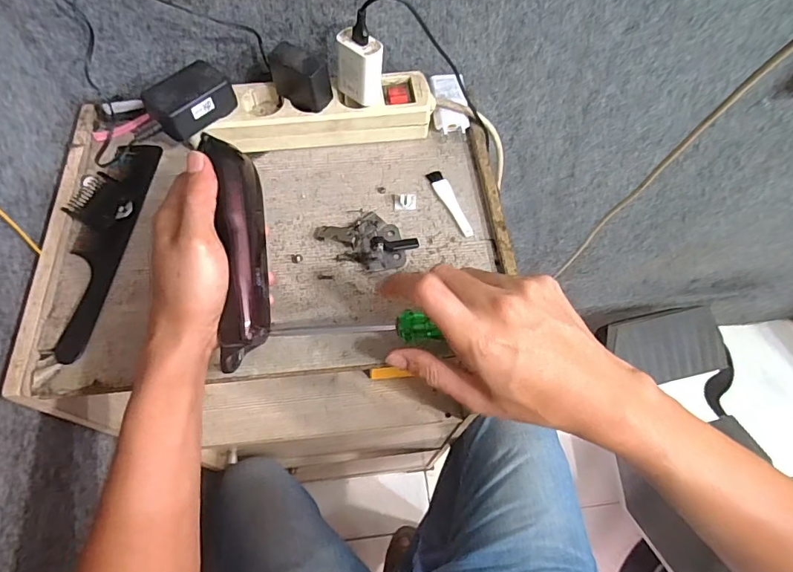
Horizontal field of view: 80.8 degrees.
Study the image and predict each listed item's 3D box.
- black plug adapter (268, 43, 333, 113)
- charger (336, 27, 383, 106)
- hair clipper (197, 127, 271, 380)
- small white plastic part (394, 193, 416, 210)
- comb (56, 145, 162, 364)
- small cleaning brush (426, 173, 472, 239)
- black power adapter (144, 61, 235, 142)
[{"bbox_3d":[-0.087,-0.189,0.423,0.051,0.047,0.026,29,66,12],"label":"black plug adapter"},{"bbox_3d":[-0.033,-0.195,0.417,0.039,0.054,0.023,32,67,13],"label":"charger"},{"bbox_3d":[-0.117,-0.024,0.348,0.034,0.034,0.166,-4,88,-4],"label":"hair clipper"},{"bbox_3d":[0.008,-0.080,0.438,0.021,0.004,0.018,-2,64,-3],"label":"small white plastic part"},{"bbox_3d":[-0.257,-0.039,0.407,0.045,0.010,0.211,8,64,1],"label":"comb"},{"bbox_3d":[0.051,-0.079,0.439,0.015,0.005,0.078,-20,66,-12],"label":"small cleaning brush"},{"bbox_3d":[-0.183,-0.163,0.409,0.047,0.028,0.069,28,66,11],"label":"black power adapter"}]

